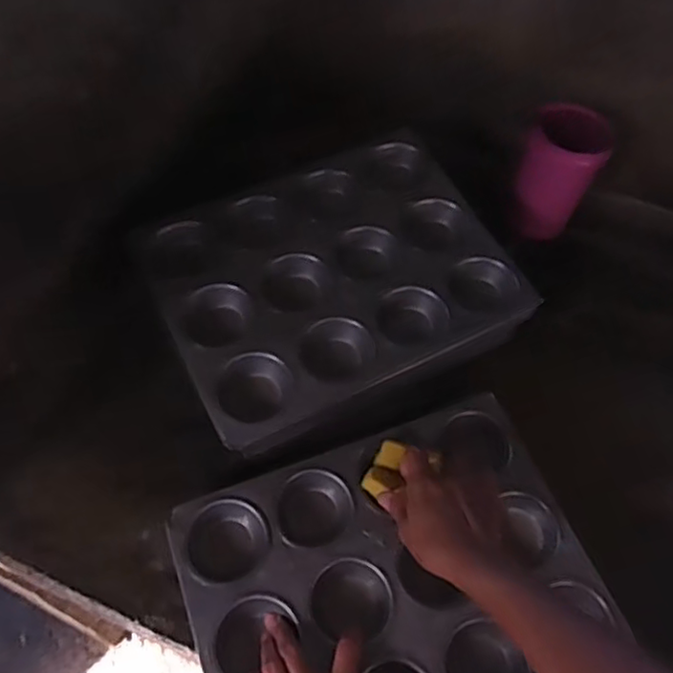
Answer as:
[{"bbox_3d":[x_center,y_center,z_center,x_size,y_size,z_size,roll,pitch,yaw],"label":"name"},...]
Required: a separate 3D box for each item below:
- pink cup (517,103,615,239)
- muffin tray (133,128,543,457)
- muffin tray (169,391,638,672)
[{"bbox_3d":[0.256,-0.194,0.734,0.084,0.132,0.086,1,58,-2],"label":"pink cup"},{"bbox_3d":[-0.004,-0.063,0.633,0.335,0.045,0.267,-24,62,-16],"label":"muffin tray"},{"bbox_3d":[0.049,0.212,0.542,0.328,0.040,0.257,-18,64,-12],"label":"muffin tray"}]

